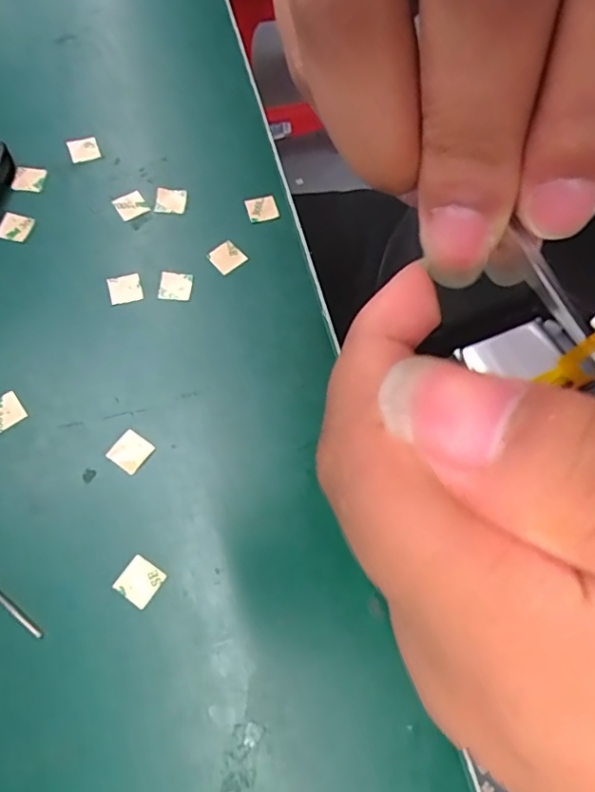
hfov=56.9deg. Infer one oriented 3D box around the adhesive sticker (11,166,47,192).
[{"bbox_3d":[-0.142,-0.115,0.290,0.017,0.005,0.014,4,66,0],"label":"adhesive sticker"}]

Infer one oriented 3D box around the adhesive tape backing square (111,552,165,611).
[{"bbox_3d":[-0.063,0.073,0.218,0.015,0.004,0.016,33,71,12],"label":"adhesive tape backing square"}]

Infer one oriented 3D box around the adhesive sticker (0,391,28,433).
[{"bbox_3d":[-0.130,0.007,0.242,0.016,0.004,0.015,-33,78,-10],"label":"adhesive sticker"}]

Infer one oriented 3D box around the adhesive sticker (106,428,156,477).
[{"bbox_3d":[-0.072,0.024,0.237,0.016,0.004,0.015,34,70,12],"label":"adhesive sticker"}]

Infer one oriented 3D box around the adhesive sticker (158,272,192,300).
[{"bbox_3d":[-0.060,-0.055,0.269,0.015,0.004,0.014,4,66,0],"label":"adhesive sticker"}]

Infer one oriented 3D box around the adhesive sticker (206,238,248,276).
[{"bbox_3d":[-0.036,-0.070,0.278,0.015,0.004,0.015,-40,81,-11],"label":"adhesive sticker"}]

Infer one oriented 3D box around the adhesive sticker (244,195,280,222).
[{"bbox_3d":[-0.019,-0.099,0.291,0.016,0.004,0.014,-13,79,-9],"label":"adhesive sticker"}]

